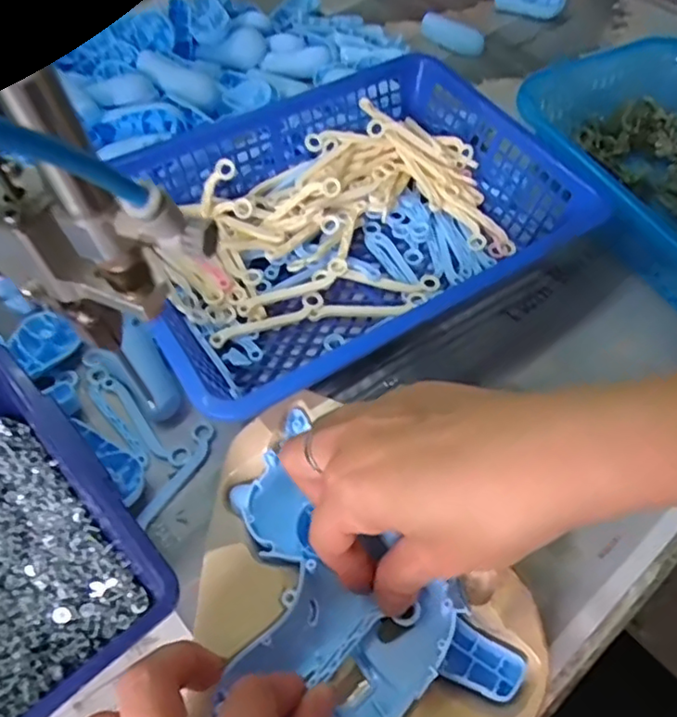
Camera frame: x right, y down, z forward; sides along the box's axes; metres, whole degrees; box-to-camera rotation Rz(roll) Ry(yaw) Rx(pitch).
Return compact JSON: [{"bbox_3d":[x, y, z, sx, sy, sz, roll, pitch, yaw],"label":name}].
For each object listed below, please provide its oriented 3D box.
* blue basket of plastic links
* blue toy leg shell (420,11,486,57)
[{"bbox_3d":[0.000,-0.096,0.418,0.280,0.056,0.201,-26,62,-17],"label":"blue basket of plastic links"},{"bbox_3d":[0.109,-0.313,0.592,0.068,0.018,0.025,35,63,18],"label":"blue toy leg shell"}]

